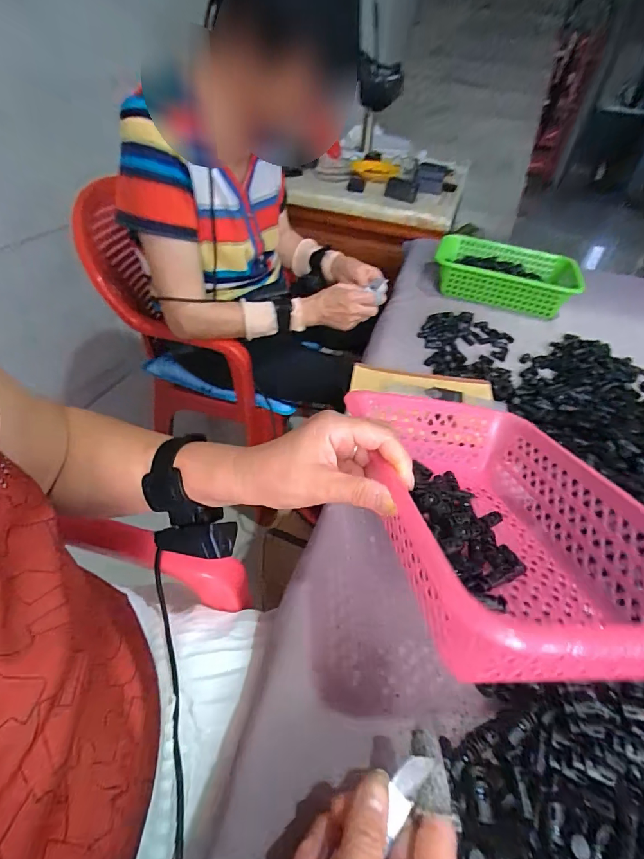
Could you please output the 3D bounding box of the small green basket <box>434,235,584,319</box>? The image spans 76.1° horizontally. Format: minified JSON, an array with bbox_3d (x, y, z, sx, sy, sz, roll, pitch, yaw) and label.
[{"bbox_3d":[0.406,-0.352,0.930,0.296,0.077,0.213,17,44,12],"label":"small green basket"}]

